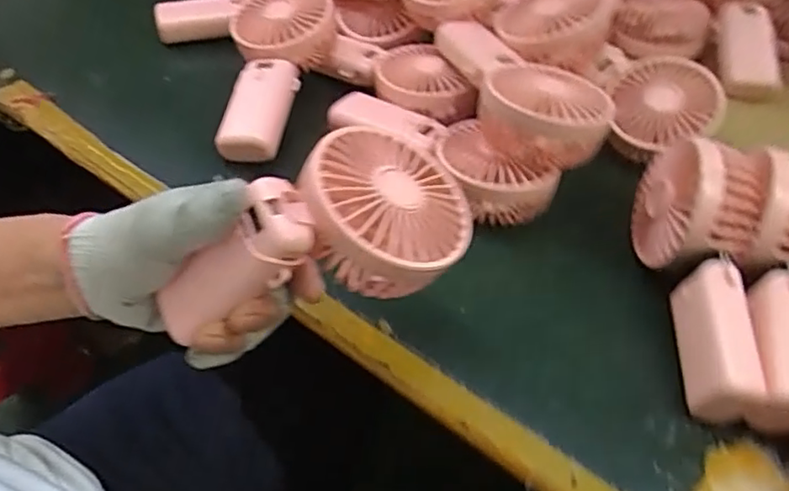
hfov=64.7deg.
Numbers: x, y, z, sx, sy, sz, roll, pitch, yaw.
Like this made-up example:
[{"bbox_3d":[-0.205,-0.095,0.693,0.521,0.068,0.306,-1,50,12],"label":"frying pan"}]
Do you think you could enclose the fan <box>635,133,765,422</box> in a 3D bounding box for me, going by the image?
[{"bbox_3d":[0.192,0.014,0.384,0.052,0.085,0.181,5,59,-1],"label":"fan"}]

